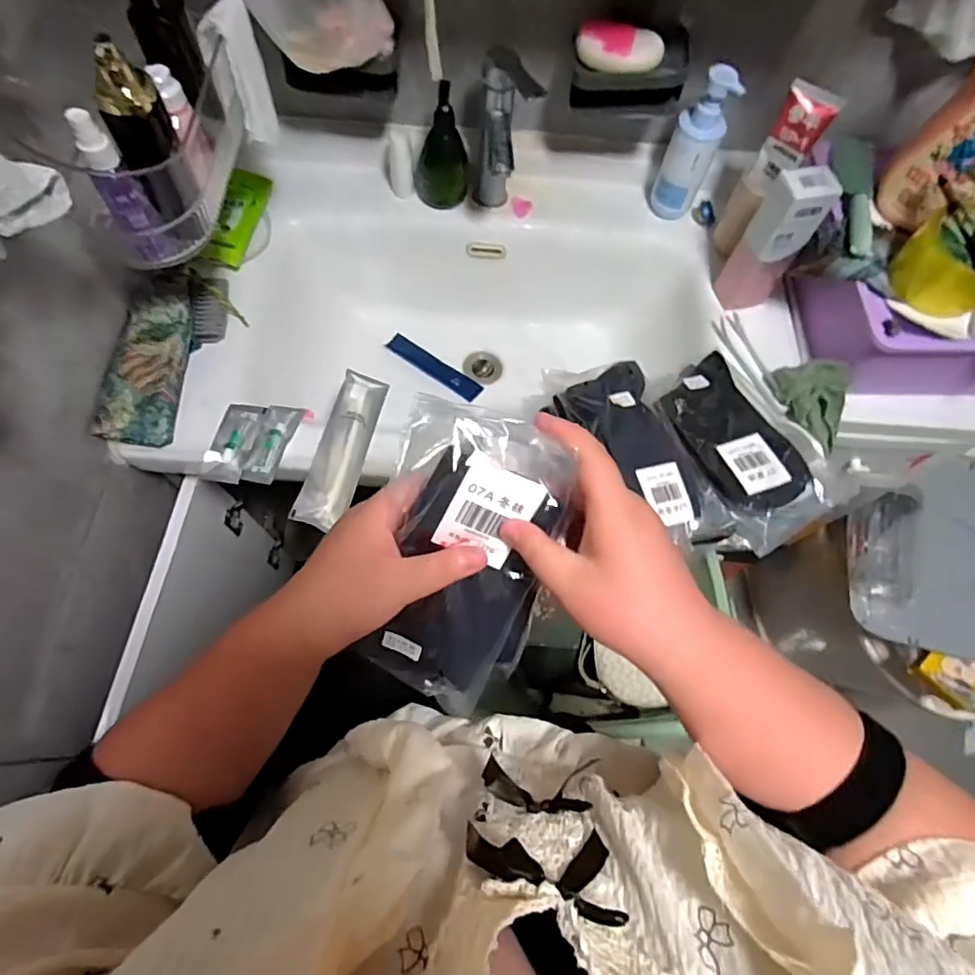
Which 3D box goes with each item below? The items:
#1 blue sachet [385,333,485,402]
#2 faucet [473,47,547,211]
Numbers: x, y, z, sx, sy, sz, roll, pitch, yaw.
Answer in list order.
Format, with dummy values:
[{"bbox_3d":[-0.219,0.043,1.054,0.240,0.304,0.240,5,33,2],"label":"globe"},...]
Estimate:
[{"bbox_3d":[-0.079,-0.181,0.846,0.156,0.014,0.033,32,69,11],"label":"blue sachet"},{"bbox_3d":[0.012,-0.411,0.693,0.048,0.178,0.127,-5,67,-5],"label":"faucet"}]

